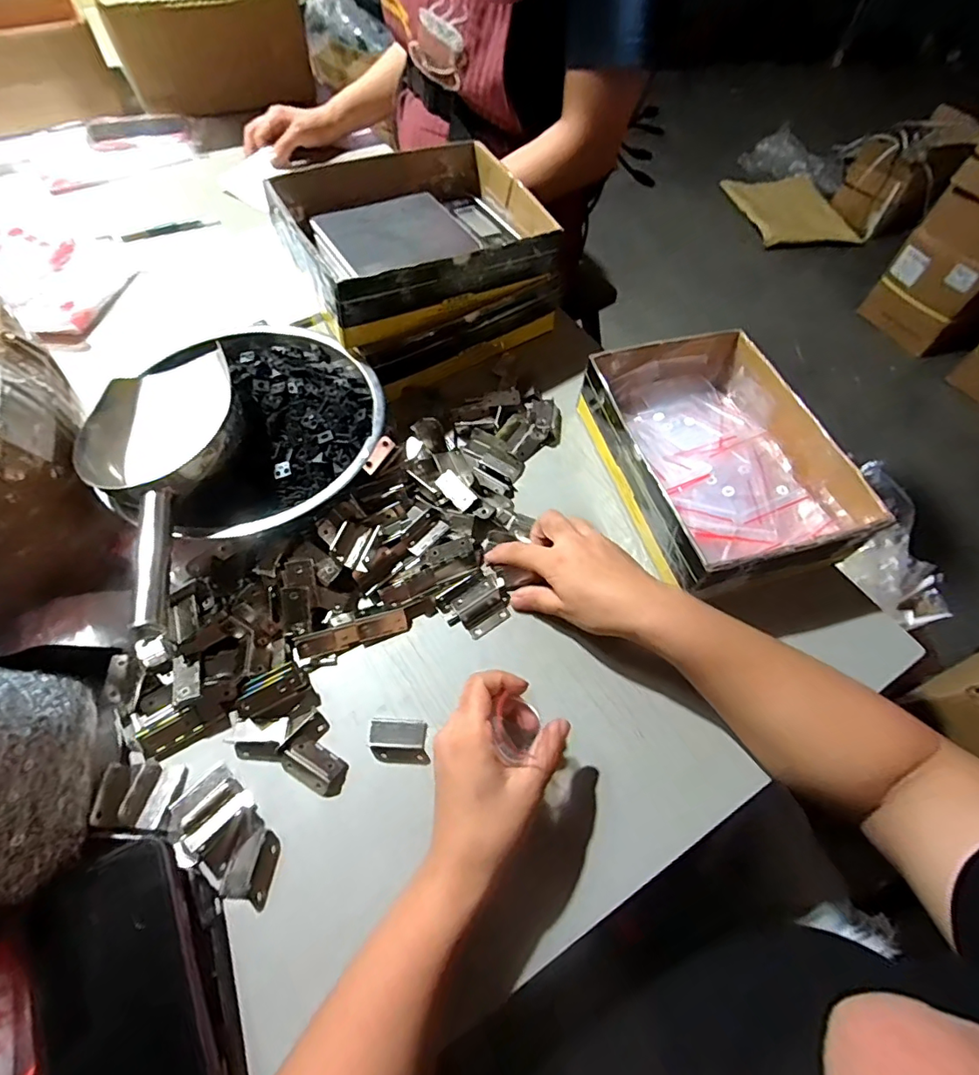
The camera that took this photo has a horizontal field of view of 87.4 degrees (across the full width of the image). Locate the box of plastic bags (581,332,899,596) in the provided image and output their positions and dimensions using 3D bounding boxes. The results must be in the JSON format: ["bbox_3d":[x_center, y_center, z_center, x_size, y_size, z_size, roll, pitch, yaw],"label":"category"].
[{"bbox_3d":[0.215,-0.076,0.498,0.177,0.083,0.255,-13,61,-10],"label":"box of plastic bags"}]

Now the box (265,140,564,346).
[{"bbox_3d":[-0.080,-0.318,0.547,0.246,0.076,0.199,-27,64,-17],"label":"box"}]

